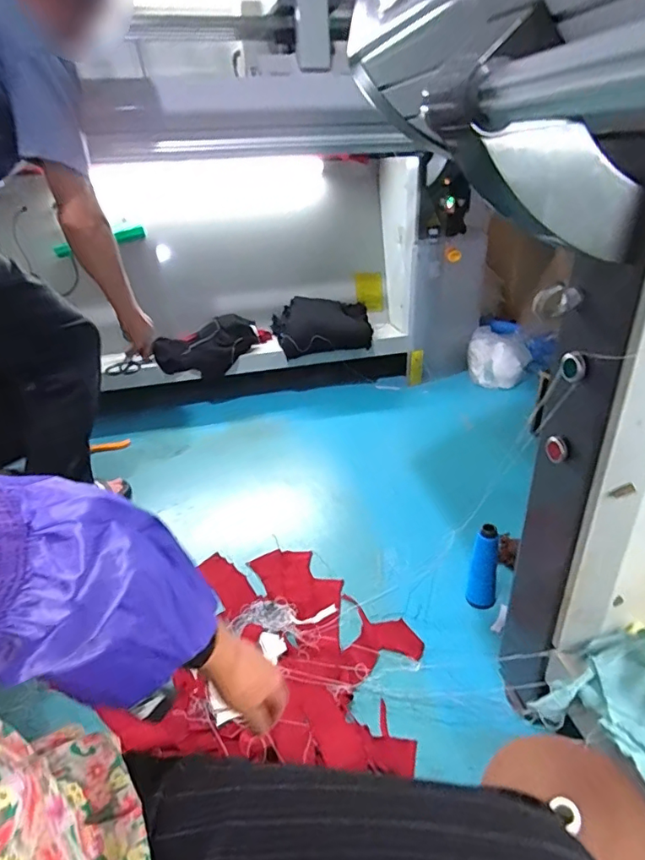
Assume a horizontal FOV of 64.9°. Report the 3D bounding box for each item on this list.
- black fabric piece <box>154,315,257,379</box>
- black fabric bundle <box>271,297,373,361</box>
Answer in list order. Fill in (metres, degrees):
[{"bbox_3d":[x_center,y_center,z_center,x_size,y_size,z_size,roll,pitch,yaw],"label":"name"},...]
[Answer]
[{"bbox_3d":[-0.389,-0.279,1.766,0.362,0.153,0.162,-15,31,-22],"label":"black fabric piece"},{"bbox_3d":[0.003,-0.388,1.865,0.362,0.134,0.263,-6,29,-6],"label":"black fabric bundle"}]

